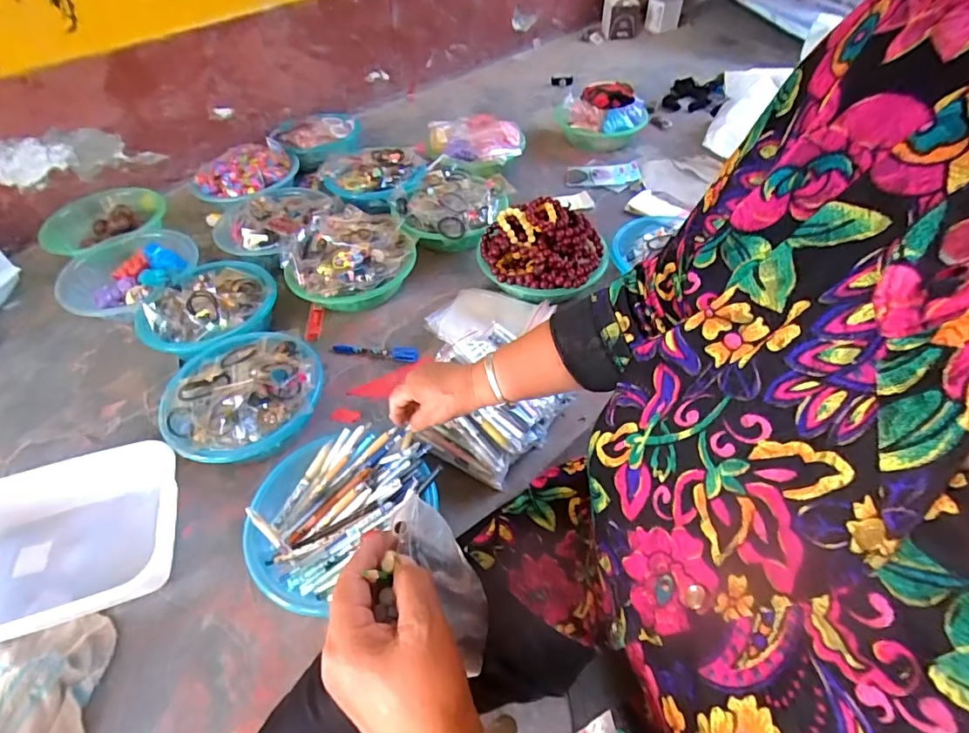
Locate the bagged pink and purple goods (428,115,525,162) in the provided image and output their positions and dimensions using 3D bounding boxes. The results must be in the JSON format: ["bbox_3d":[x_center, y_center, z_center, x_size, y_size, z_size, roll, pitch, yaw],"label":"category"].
[{"bbox_3d":[-0.018,-0.549,1.210,0.226,0.046,0.189,-8,49,-4],"label":"bagged pink and purple goods"}]

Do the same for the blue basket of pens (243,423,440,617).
[{"bbox_3d":[-0.196,0.177,0.646,0.222,0.104,0.231,33,57,28],"label":"blue basket of pens"}]

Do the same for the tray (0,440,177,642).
[{"bbox_3d":[-0.527,0.226,0.631,0.267,0.085,0.204,-18,49,-14],"label":"tray"}]

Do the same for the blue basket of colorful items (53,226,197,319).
[{"bbox_3d":[-0.693,-0.175,0.991,0.229,0.076,0.237,-1,48,1],"label":"blue basket of colorful items"}]

